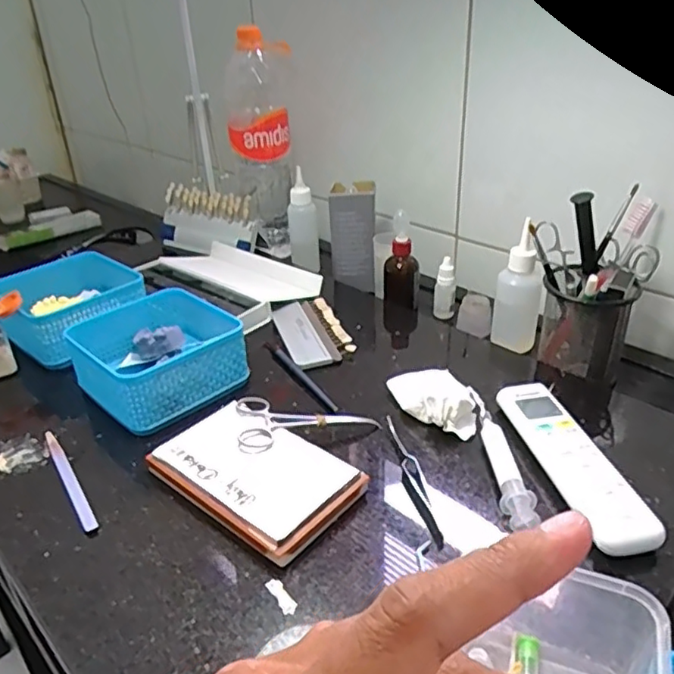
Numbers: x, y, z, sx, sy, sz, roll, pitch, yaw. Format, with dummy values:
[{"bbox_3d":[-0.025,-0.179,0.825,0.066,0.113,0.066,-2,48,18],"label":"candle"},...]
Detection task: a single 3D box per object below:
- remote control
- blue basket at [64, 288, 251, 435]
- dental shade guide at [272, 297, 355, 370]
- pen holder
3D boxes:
[{"bbox_3d":[0.182,0.093,0.473,0.046,0.014,0.175,-7,30,-8],"label":"remote control"},{"bbox_3d":[-0.179,0.013,0.596,0.137,0.049,0.146,-27,38,-35],"label":"blue basket"},{"bbox_3d":[-0.027,-0.007,0.677,0.066,0.011,0.131,-12,31,-15],"label":"dental shade guide"},{"bbox_3d":[0.248,-0.012,0.608,0.085,0.109,0.068,11,33,23],"label":"pen holder"}]

